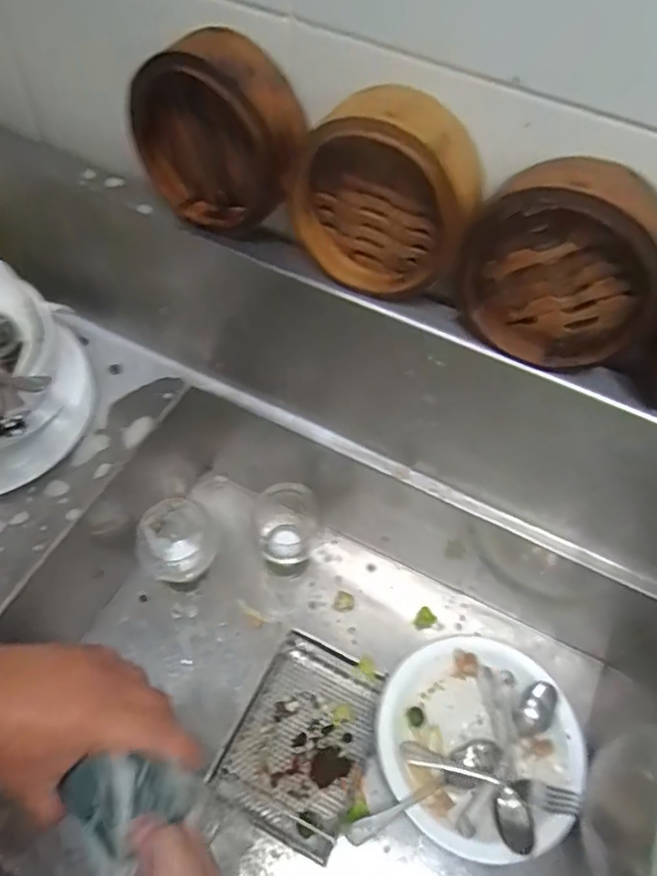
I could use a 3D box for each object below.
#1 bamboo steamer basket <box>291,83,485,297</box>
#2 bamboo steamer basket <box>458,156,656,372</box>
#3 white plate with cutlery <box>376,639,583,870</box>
[{"bbox_3d":[0.042,-0.188,0.479,0.147,0.146,0.061,27,58,14],"label":"bamboo steamer basket"},{"bbox_3d":[0.175,-0.124,0.449,0.141,0.131,0.075,29,59,15],"label":"bamboo steamer basket"},{"bbox_3d":[0.173,0.348,0.699,0.218,0.026,0.223,-20,60,-16],"label":"white plate with cutlery"}]

